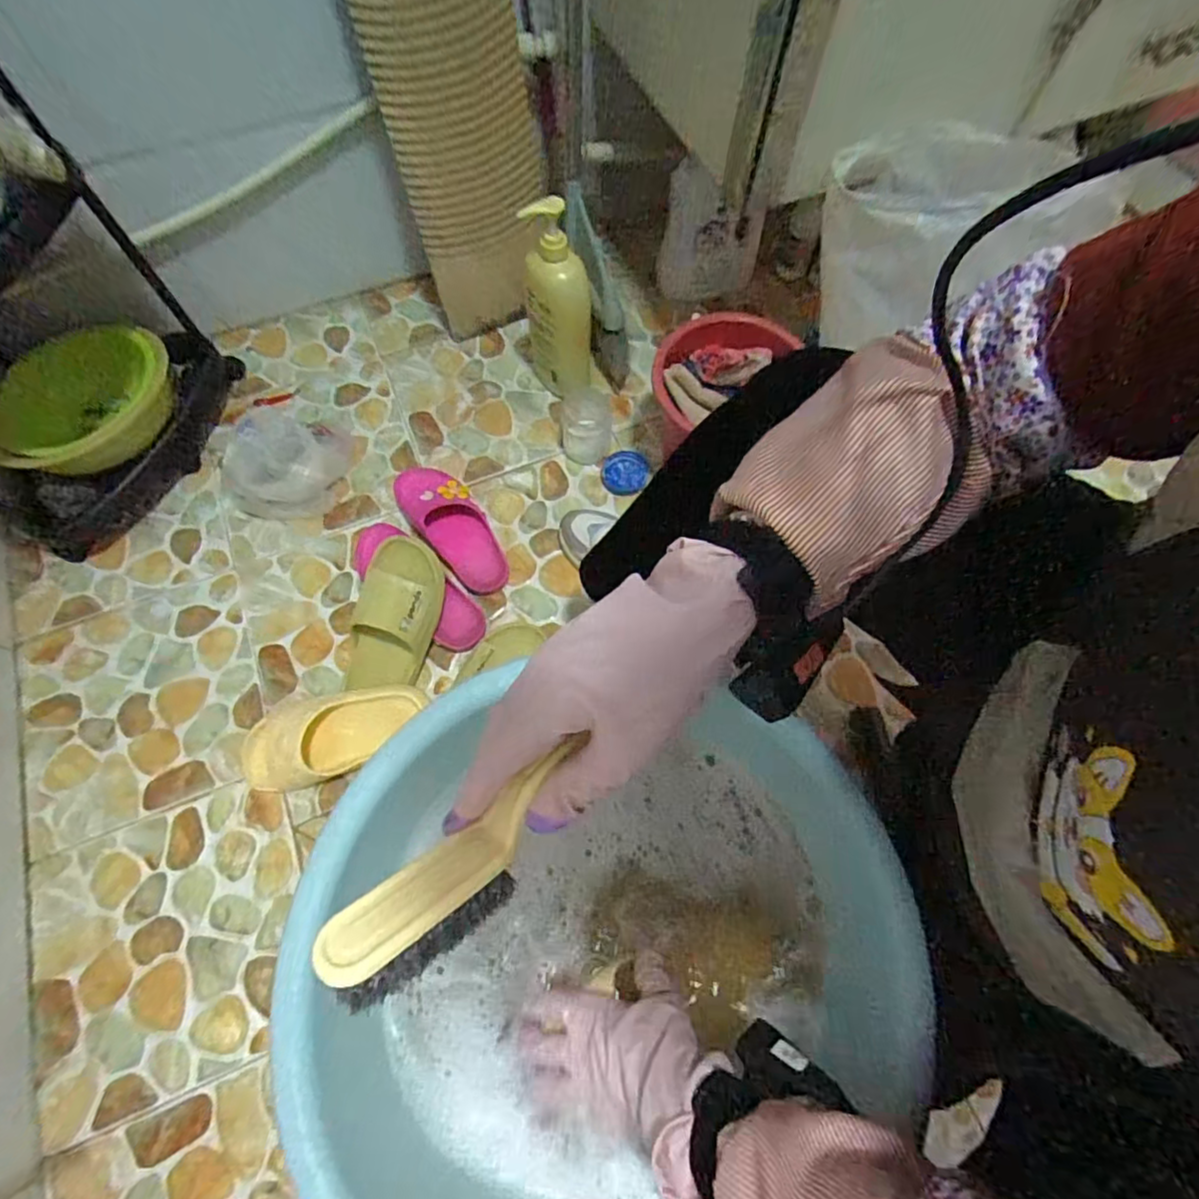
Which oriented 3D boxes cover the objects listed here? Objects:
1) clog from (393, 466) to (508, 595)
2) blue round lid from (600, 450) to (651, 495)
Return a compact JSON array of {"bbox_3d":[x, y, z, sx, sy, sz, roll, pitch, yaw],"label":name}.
[{"bbox_3d":[-0.214,-0.112,0.834,0.090,0.061,0.224,-37,74,-13],"label":"clog"},{"bbox_3d":[0.040,-0.194,0.895,0.074,0.023,0.067,-1,70,-1],"label":"blue round lid"}]

